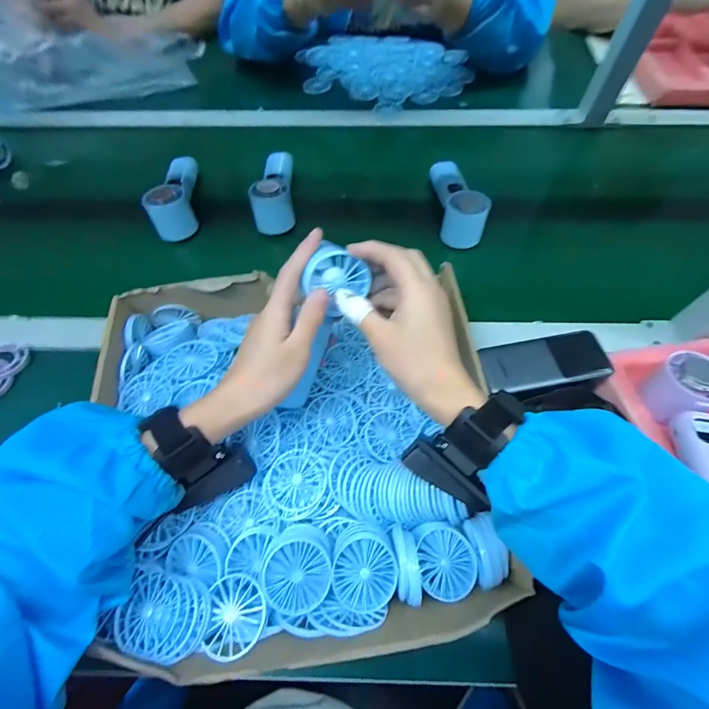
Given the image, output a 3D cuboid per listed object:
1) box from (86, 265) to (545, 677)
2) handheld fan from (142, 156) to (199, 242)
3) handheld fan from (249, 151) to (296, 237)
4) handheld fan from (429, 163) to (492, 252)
[{"bbox_3d":[-0.058,0.074,0.348,0.331,0.059,0.326,-5,63,-3],"label":"box"},{"bbox_3d":[-0.258,-0.231,0.543,0.052,0.053,0.148,-9,63,-5],"label":"handheld fan"},{"bbox_3d":[-0.112,-0.256,0.547,0.049,0.051,0.164,0,63,0],"label":"handheld fan"},{"bbox_3d":[0.138,-0.221,0.528,0.051,0.061,0.152,-9,63,-5],"label":"handheld fan"}]

